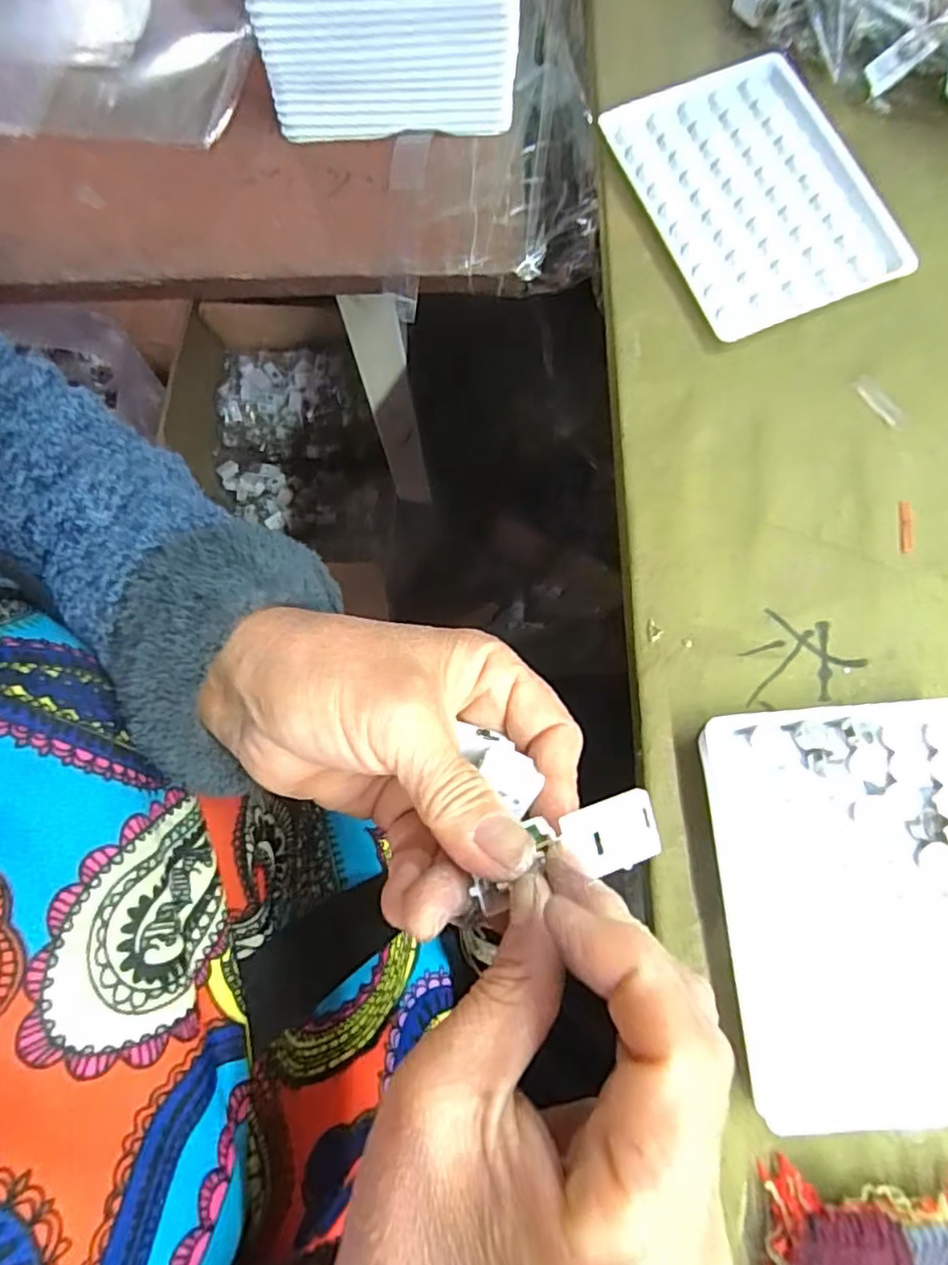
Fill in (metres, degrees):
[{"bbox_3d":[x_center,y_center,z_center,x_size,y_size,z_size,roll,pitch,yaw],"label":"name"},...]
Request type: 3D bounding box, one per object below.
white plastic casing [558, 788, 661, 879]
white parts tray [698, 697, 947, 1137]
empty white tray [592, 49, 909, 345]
[{"bbox_3d":[0.040,0.059,0.189,0.029,0.004,0.021,-17,96,-13],"label":"white plastic casing"},{"bbox_3d":[0.136,0.091,0.221,0.097,0.013,0.129,-4,77,3],"label":"white parts tray"},{"bbox_3d":[0.128,-0.198,0.291,0.096,0.007,0.126,-22,77,-2],"label":"empty white tray"}]

